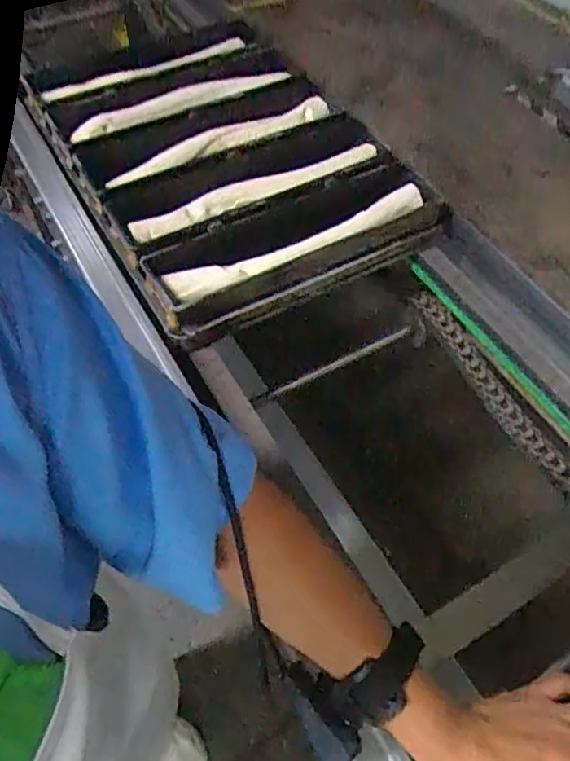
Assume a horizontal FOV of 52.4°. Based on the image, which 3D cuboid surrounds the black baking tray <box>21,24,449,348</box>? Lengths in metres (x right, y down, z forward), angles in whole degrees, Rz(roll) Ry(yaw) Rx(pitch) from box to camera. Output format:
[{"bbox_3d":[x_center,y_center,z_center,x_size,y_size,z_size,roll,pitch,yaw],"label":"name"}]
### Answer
[{"bbox_3d":[-0.105,-0.345,0.851,0.403,0.079,0.573,-27,62,-13],"label":"black baking tray"}]

